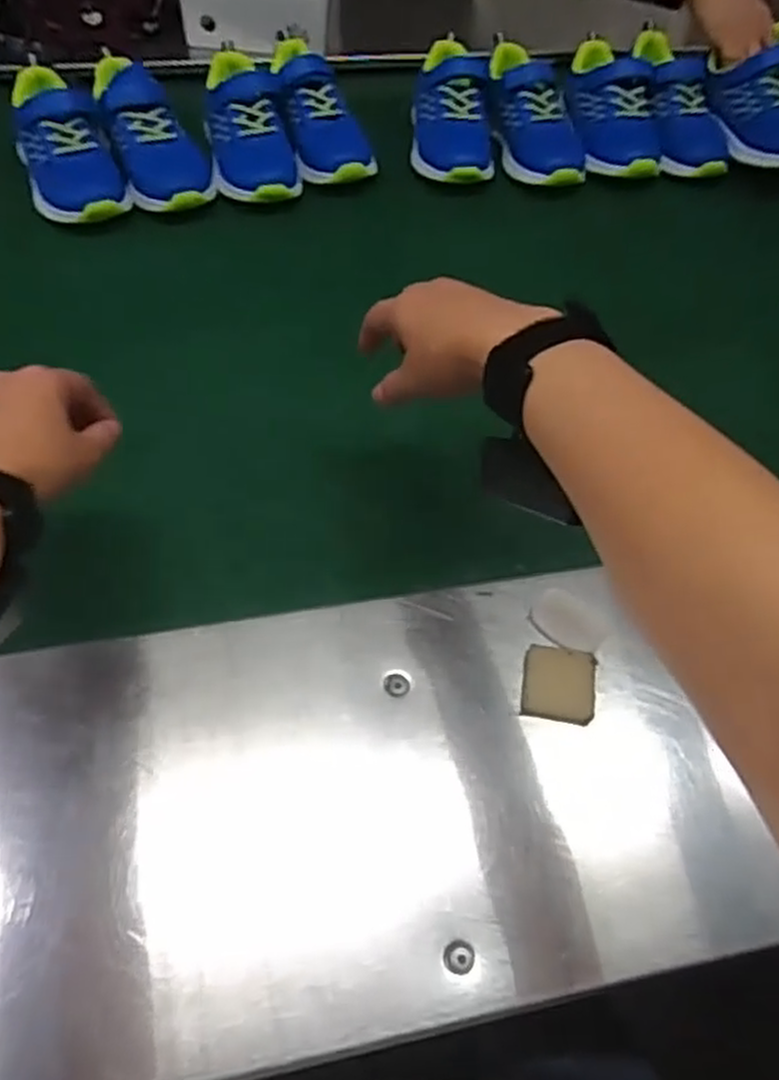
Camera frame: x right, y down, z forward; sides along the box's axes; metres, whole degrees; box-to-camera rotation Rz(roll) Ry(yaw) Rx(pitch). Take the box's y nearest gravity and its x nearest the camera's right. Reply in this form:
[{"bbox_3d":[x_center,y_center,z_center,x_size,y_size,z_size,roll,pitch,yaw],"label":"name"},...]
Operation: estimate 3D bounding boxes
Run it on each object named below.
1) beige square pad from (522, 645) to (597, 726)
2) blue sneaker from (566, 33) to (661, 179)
[{"bbox_3d":[0.104,0.087,0.464,0.042,0.008,0.045,11,56,2],"label":"beige square pad"},{"bbox_3d":[0.249,-0.495,0.877,0.088,0.083,0.211,-6,72,-9],"label":"blue sneaker"}]

